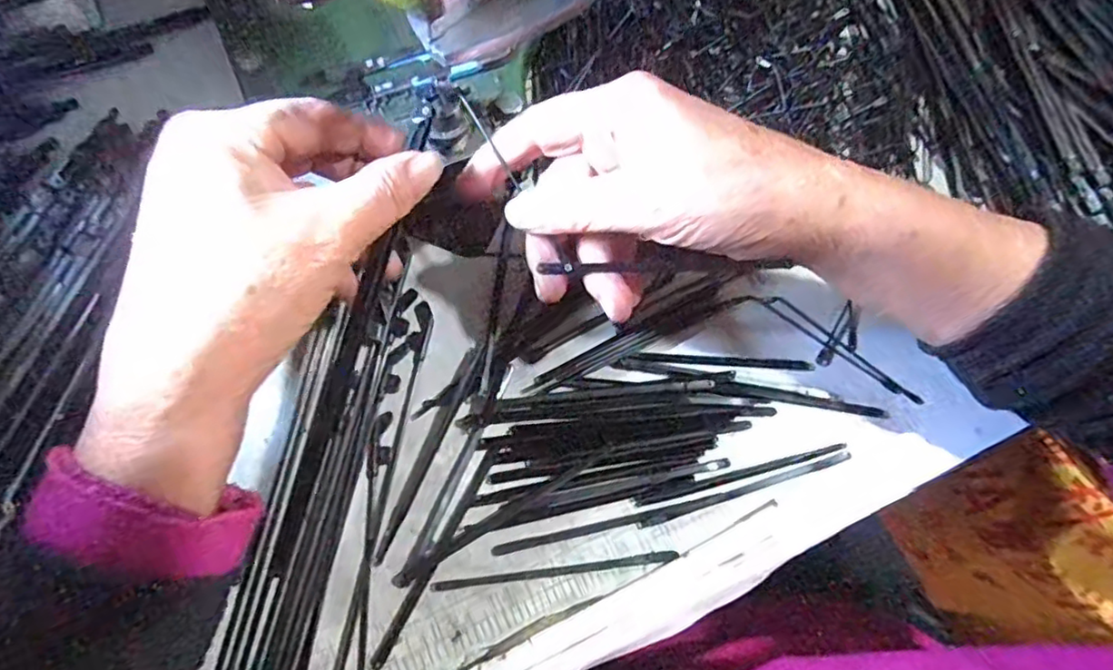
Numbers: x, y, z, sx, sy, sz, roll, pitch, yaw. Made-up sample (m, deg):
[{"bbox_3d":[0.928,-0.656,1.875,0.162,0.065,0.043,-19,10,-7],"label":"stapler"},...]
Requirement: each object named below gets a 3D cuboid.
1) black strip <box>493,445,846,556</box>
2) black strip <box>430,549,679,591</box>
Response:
[{"bbox_3d":[0.052,0.072,0.270,0.159,0.009,0.006,-14,74,-10],"label":"black strip"},{"bbox_3d":[0.000,0.097,0.257,0.101,0.005,0.004,-5,73,-7],"label":"black strip"}]

